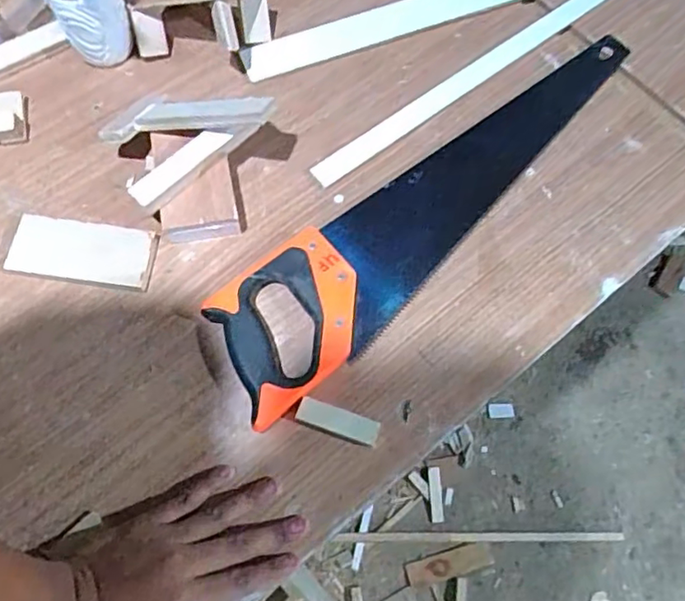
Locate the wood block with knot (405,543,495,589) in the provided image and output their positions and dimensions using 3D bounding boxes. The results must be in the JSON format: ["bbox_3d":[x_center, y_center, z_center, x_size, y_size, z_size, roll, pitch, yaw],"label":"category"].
[{"bbox_3d":[0.203,0.504,1.144,0.164,0.007,0.052,-15,69,-6],"label":"wood block with knot"}]

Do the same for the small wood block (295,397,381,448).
[{"bbox_3d":[-0.004,0.098,0.480,0.066,0.012,0.021,18,69,7],"label":"small wood block"}]

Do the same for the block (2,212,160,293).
[{"bbox_3d":[-0.232,-0.042,0.536,0.125,0.012,0.055,8,68,3],"label":"block"}]

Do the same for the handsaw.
[{"bbox_3d":[0.100,-0.094,0.558,0.510,0.023,0.111,-38,73,-14],"label":"handsaw"}]

